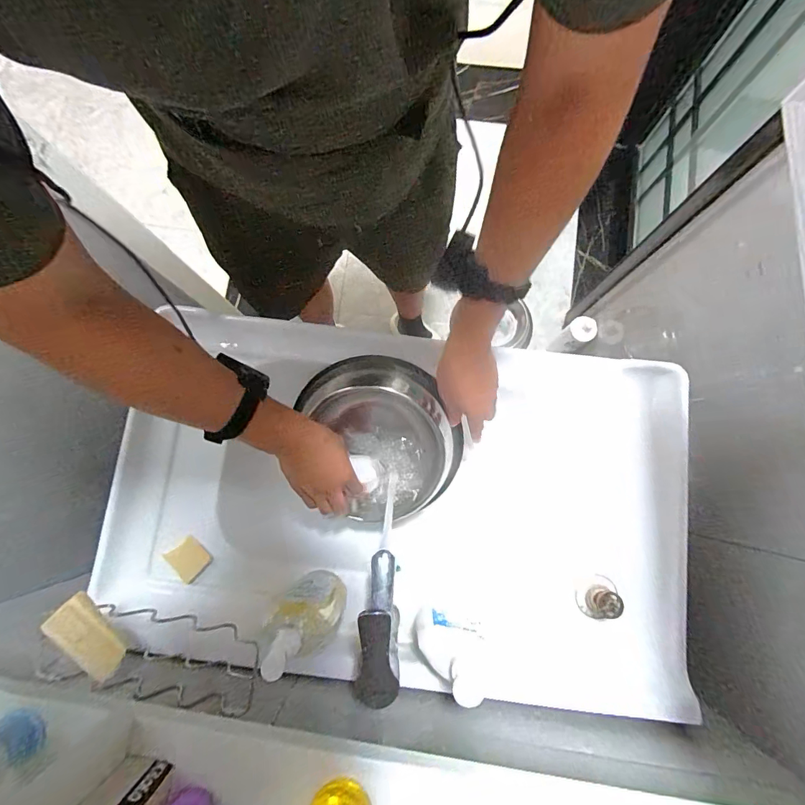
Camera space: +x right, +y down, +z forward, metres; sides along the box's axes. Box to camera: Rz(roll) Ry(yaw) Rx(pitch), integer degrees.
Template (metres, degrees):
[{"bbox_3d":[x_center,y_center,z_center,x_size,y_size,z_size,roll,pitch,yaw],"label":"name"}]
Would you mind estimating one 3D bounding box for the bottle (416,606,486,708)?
[{"bbox_3d":[0.058,0.291,0.485,0.087,0.152,0.048,9,80,2],"label":"bottle"}]

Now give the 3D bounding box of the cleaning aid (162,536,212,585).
[{"bbox_3d":[-0.308,0.225,0.592,0.050,0.005,0.055,-42,83,-7],"label":"cleaning aid"}]

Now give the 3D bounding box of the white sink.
[{"bbox_3d":[-0.002,0.134,0.628,0.786,0.138,0.462,8,80,1],"label":"white sink"}]

